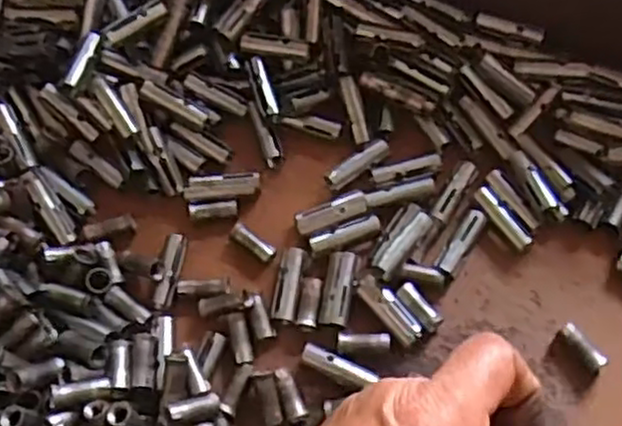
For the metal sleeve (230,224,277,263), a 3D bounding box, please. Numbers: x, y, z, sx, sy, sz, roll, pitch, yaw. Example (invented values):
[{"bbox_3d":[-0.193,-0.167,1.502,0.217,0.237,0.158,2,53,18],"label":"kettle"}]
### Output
[{"bbox_3d":[-0.029,0.015,0.371,0.025,0.008,0.009,32,72,16],"label":"metal sleeve"}]

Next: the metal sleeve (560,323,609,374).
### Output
[{"bbox_3d":[0.128,0.063,0.346,0.008,0.012,0.025,-31,68,-11],"label":"metal sleeve"}]

